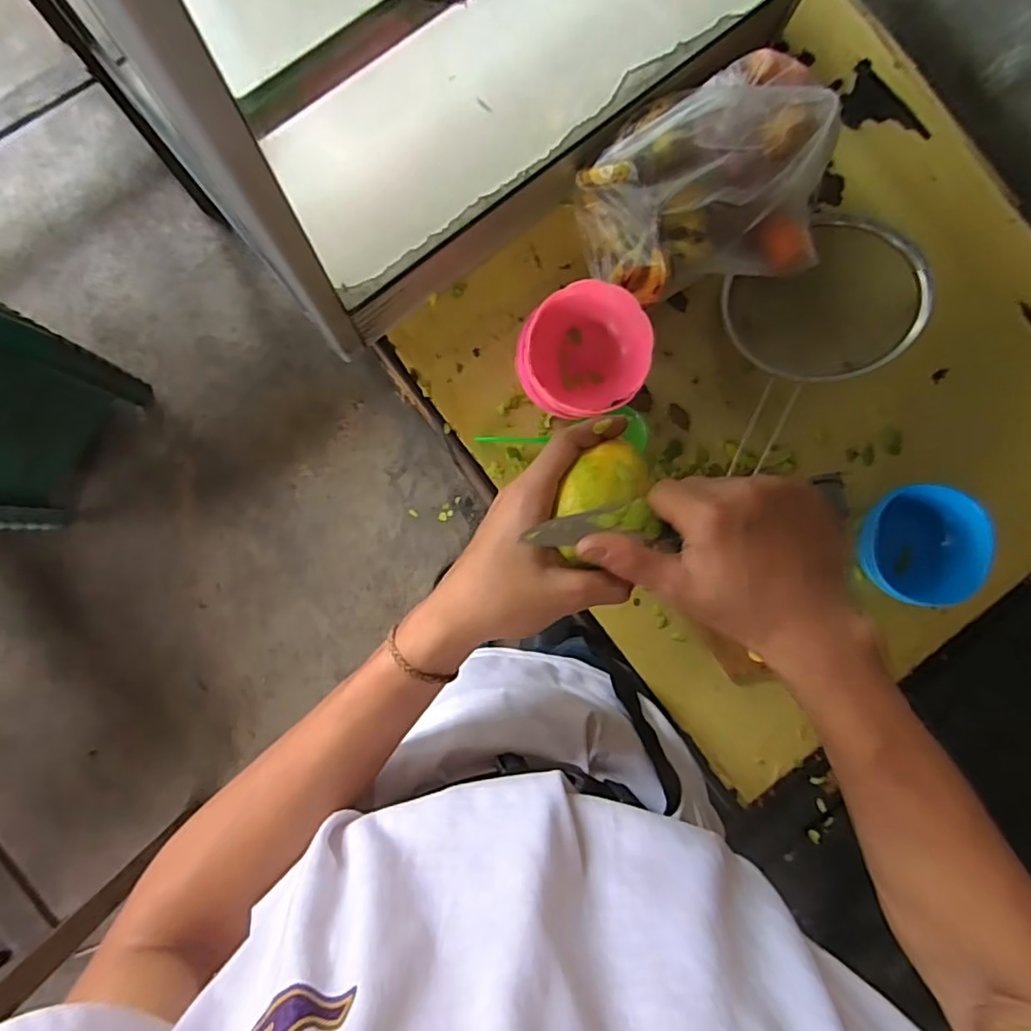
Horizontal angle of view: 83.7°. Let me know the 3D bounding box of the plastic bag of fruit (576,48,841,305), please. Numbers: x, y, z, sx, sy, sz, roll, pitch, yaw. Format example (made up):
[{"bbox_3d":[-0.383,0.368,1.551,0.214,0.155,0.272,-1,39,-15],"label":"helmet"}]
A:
[{"bbox_3d":[0.221,-0.366,0.641,0.294,0.105,0.214,-17,89,-5],"label":"plastic bag of fruit"}]

